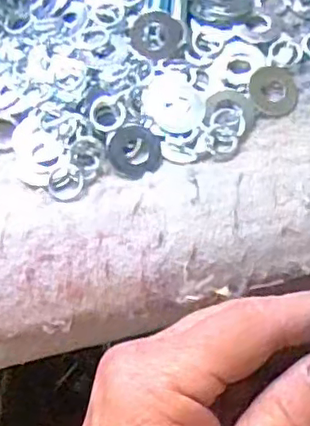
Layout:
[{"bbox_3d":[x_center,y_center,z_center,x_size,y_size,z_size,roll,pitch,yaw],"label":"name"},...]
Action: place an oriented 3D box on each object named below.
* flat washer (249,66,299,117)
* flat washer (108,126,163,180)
[{"bbox_3d":[0.049,-0.051,0.255,0.020,0.004,0.023,12,69,6],"label":"flat washer"},{"bbox_3d":[-0.008,-0.024,0.242,0.021,0.005,0.021,0,68,1],"label":"flat washer"}]

